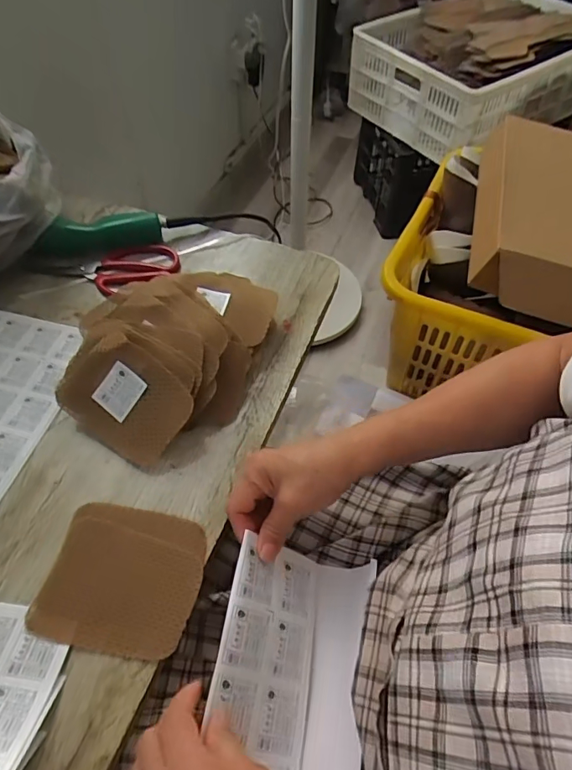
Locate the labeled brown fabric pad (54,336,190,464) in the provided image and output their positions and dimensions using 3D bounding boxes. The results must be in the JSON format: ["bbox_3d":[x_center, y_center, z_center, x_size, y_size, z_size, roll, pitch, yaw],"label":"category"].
[{"bbox_3d":[-0.151,0.013,0.459,0.122,0.010,0.091,33,93,12],"label":"labeled brown fabric pad"}]

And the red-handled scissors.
[{"bbox_3d":[-0.222,-0.141,0.608,0.176,0.012,0.065,-13,55,-9],"label":"red-handled scissors"}]

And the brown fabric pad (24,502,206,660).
[{"bbox_3d":[-0.133,0.157,0.404,0.122,0.008,0.110,9,55,7],"label":"brown fabric pad"}]

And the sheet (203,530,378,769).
[{"bbox_3d":[-0.009,0.273,0.321,0.112,0.076,0.332,11,52,8],"label":"sheet"}]

